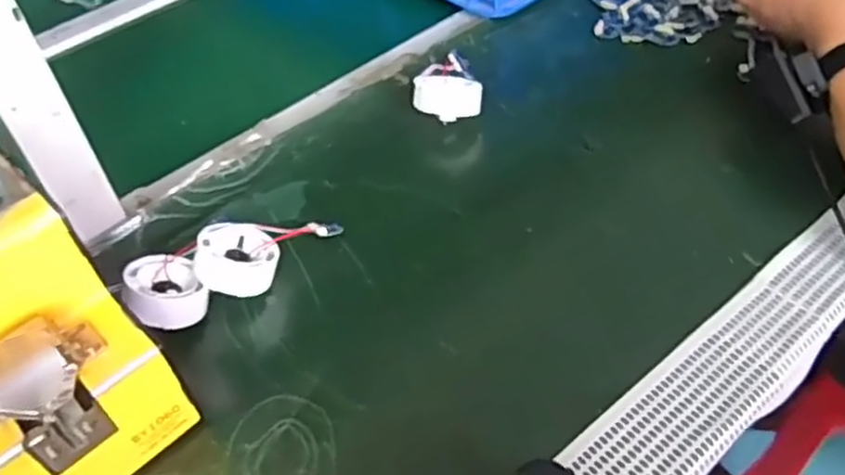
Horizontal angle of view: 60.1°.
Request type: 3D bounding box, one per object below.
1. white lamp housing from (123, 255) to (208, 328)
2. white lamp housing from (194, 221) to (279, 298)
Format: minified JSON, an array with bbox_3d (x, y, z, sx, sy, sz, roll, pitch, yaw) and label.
[{"bbox_3d":[-0.174,0.035,0.494,0.055,0.027,0.055,-3,44,-39],"label":"white lamp housing"},{"bbox_3d":[-0.129,0.014,0.511,0.054,0.032,0.056,7,51,-9],"label":"white lamp housing"}]

